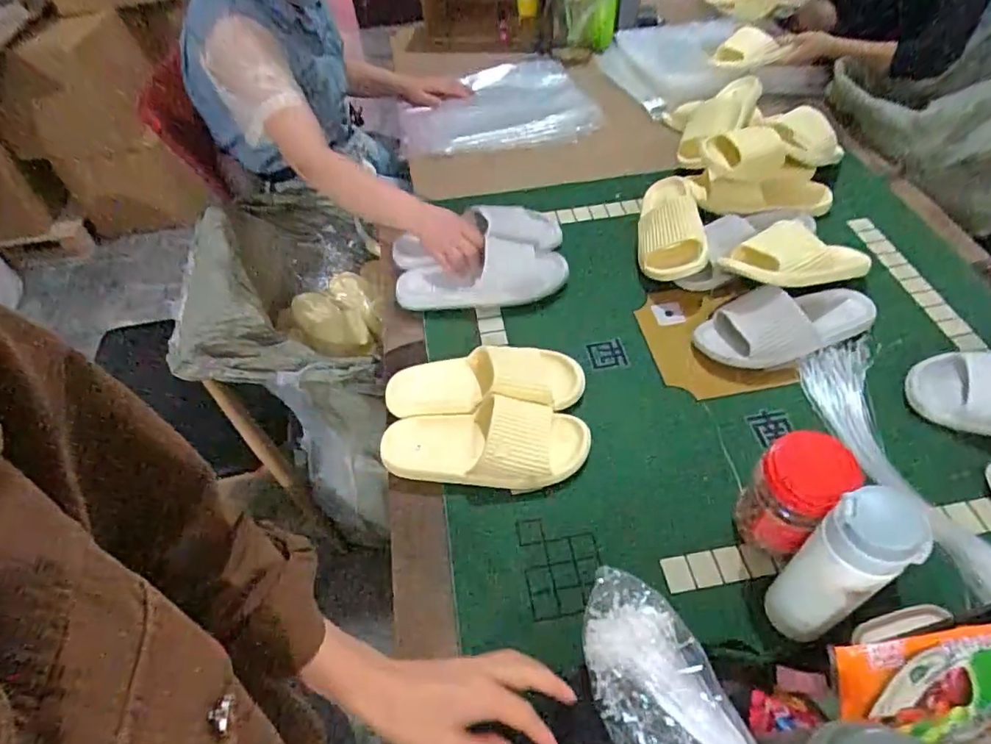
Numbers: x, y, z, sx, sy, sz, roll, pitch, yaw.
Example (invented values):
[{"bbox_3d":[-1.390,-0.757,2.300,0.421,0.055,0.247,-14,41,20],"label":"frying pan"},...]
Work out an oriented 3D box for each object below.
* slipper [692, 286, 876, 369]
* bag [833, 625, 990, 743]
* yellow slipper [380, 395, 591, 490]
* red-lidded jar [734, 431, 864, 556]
[{"bbox_3d":[0.424,-0.072,0.843,0.245,0.066,0.105,-12,50,-5],"label":"slipper"},{"bbox_3d":[0.343,0.236,0.431,0.171,0.107,0.022,-11,15,-2],"label":"bag"},{"bbox_3d":[-0.015,0.088,0.741,0.268,0.065,0.108,0,50,5],"label":"yellow slipper"},{"bbox_3d":[0.309,0.133,0.613,0.073,0.147,0.076,-2,49,3],"label":"red-lidded jar"}]

